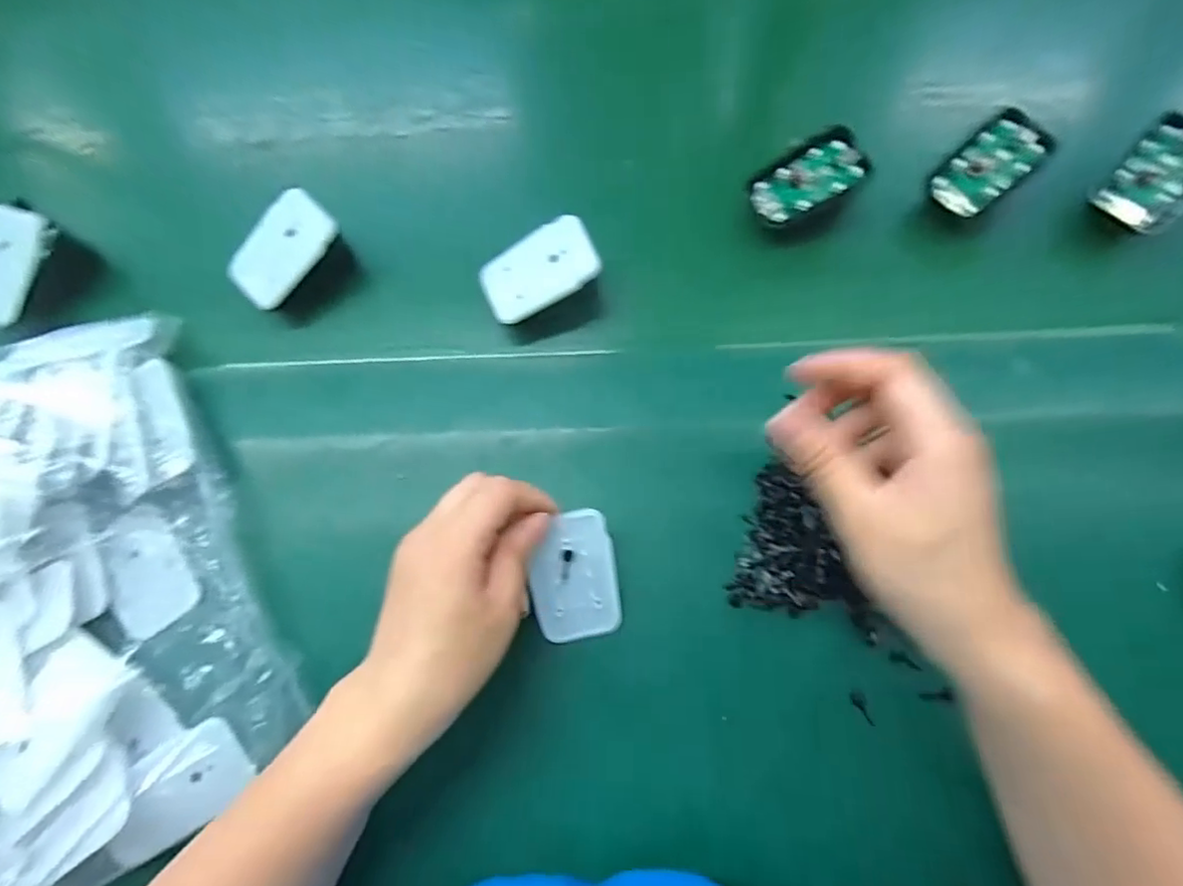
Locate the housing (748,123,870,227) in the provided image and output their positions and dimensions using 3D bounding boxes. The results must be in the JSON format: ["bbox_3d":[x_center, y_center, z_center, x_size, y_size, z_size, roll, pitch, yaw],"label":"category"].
[{"bbox_3d":[0.134,-0.166,0.381,0.070,0.010,0.042,-29,73,11],"label":"housing"}]

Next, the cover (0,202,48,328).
[{"bbox_3d":[-0.357,-0.108,0.369,0.035,0.008,0.072,16,86,-12],"label":"cover"}]

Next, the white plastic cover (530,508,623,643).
[{"bbox_3d":[-0.009,0.071,0.322,0.045,0.004,0.069,-10,99,-3],"label":"white plastic cover"}]

